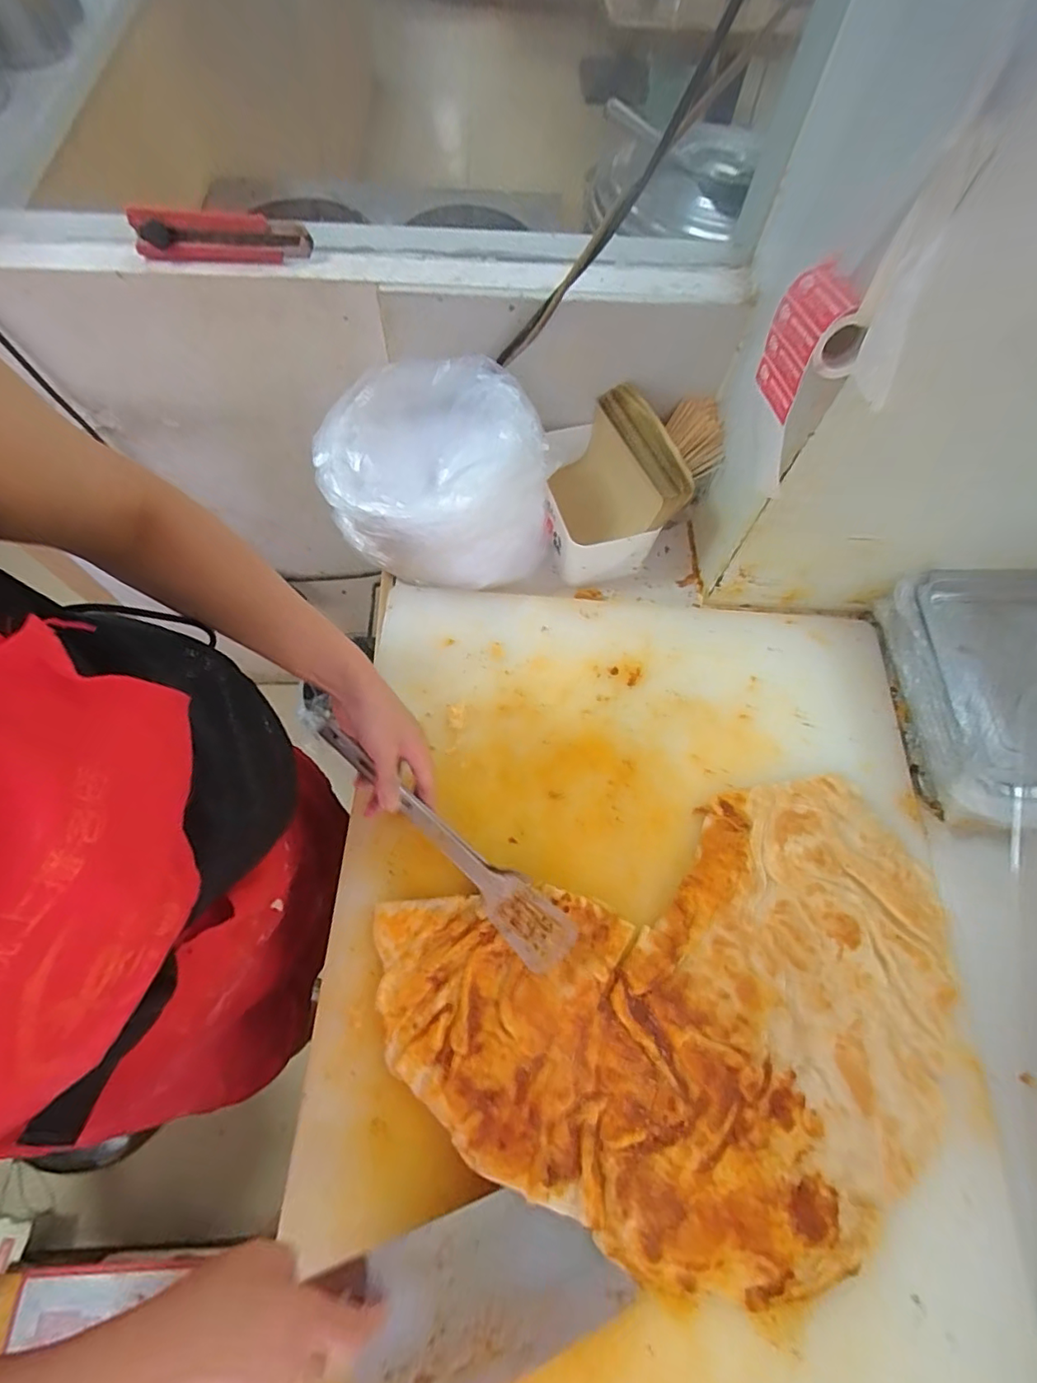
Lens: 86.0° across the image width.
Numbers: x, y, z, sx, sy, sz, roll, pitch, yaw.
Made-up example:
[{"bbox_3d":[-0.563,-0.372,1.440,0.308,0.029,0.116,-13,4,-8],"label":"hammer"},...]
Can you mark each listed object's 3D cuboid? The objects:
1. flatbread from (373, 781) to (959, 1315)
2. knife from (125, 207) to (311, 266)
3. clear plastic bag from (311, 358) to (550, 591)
[{"bbox_3d":[0.162,0.300,0.491,0.508,0.022,0.349,-17,68,-9],"label":"flatbread"},{"bbox_3d":[-0.292,-0.447,0.549,0.167,0.036,0.026,2,66,-3],"label":"knife"},{"bbox_3d":[-0.088,-0.237,0.639,0.235,0.173,0.186,1,66,-1],"label":"clear plastic bag"}]

